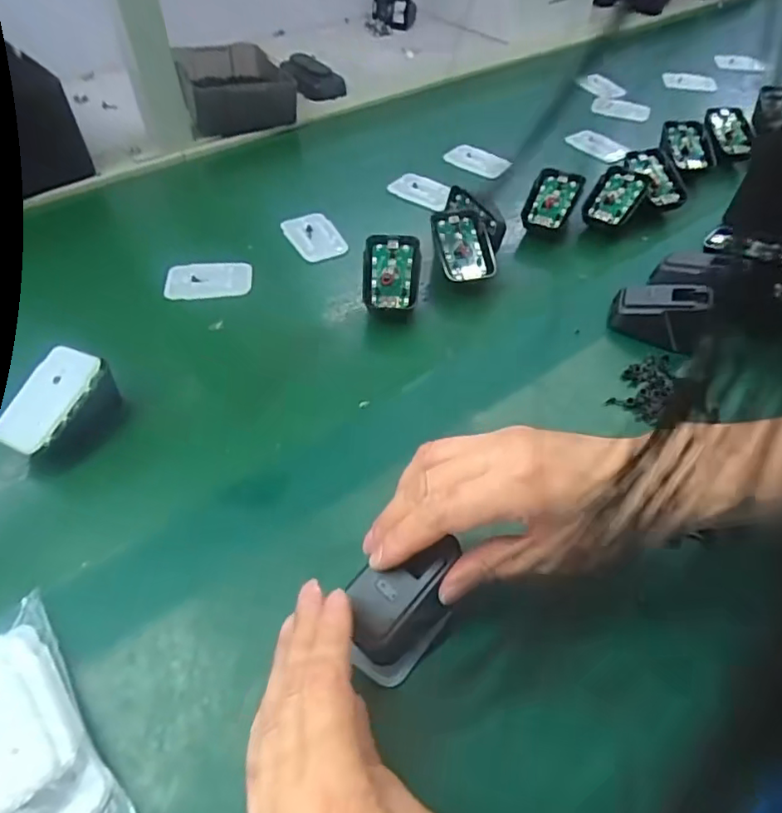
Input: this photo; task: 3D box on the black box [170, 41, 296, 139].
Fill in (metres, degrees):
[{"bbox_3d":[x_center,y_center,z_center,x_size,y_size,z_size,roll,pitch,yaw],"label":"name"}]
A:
[{"bbox_3d":[-0.182,-0.369,0.672,0.118,0.060,0.152,-12,51,-14],"label":"black box"}]

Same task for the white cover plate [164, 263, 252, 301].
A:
[{"bbox_3d":[-0.153,-0.107,0.480,0.069,0.010,0.040,-5,50,-8],"label":"white cover plate"}]

